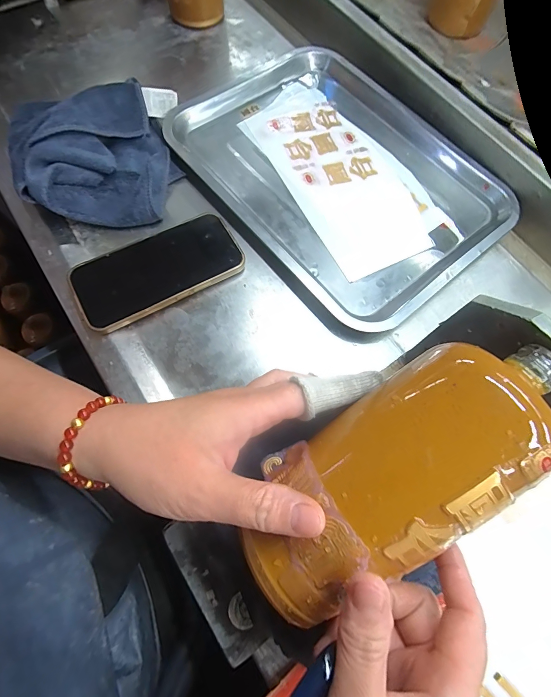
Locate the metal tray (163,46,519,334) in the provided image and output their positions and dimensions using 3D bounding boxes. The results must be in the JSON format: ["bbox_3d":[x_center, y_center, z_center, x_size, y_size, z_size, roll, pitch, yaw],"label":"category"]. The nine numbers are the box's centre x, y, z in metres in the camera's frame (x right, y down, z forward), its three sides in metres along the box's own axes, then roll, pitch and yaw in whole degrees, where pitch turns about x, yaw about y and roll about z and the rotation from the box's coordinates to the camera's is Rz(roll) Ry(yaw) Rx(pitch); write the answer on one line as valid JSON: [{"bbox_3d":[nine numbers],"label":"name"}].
[{"bbox_3d":[0.069,-0.202,0.387,0.263,0.026,0.349,-39,76,-16],"label":"metal tray"}]

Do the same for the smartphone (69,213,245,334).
[{"bbox_3d":[-0.113,-0.078,0.330,0.158,0.014,0.078,-27,73,-12],"label":"smartphone"}]

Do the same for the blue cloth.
[{"bbox_3d":[-0.190,-0.206,0.350,0.172,0.051,0.162,-9,70,-6],"label":"blue cloth"}]

